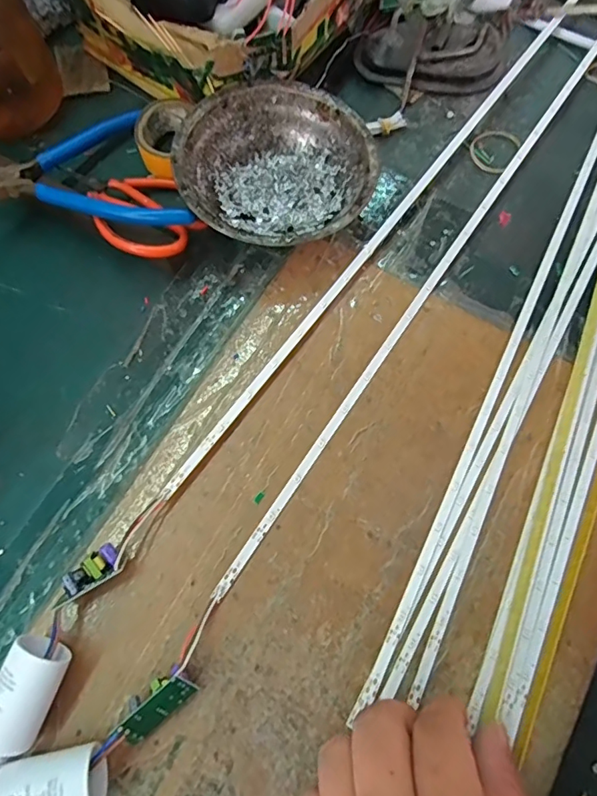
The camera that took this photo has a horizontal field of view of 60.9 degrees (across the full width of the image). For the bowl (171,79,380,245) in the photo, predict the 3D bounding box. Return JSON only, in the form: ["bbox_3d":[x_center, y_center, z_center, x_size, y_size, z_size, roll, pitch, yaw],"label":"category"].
[{"bbox_3d":[-0.014,-0.147,0.338,0.124,0.043,0.123,0,71,1],"label":"bowl"}]

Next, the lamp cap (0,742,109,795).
[{"bbox_3d":[-0.116,0.177,0.231,0.052,0.029,0.026,-10,71,-2],"label":"lamp cap"}]

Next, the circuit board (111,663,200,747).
[{"bbox_3d":[-0.068,0.146,0.245,0.038,0.022,0.018,-39,75,-12],"label":"circuit board"}]

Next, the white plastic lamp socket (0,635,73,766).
[{"bbox_3d":[-0.131,0.145,0.243,0.028,0.031,0.053,22,73,8],"label":"white plastic lamp socket"}]

